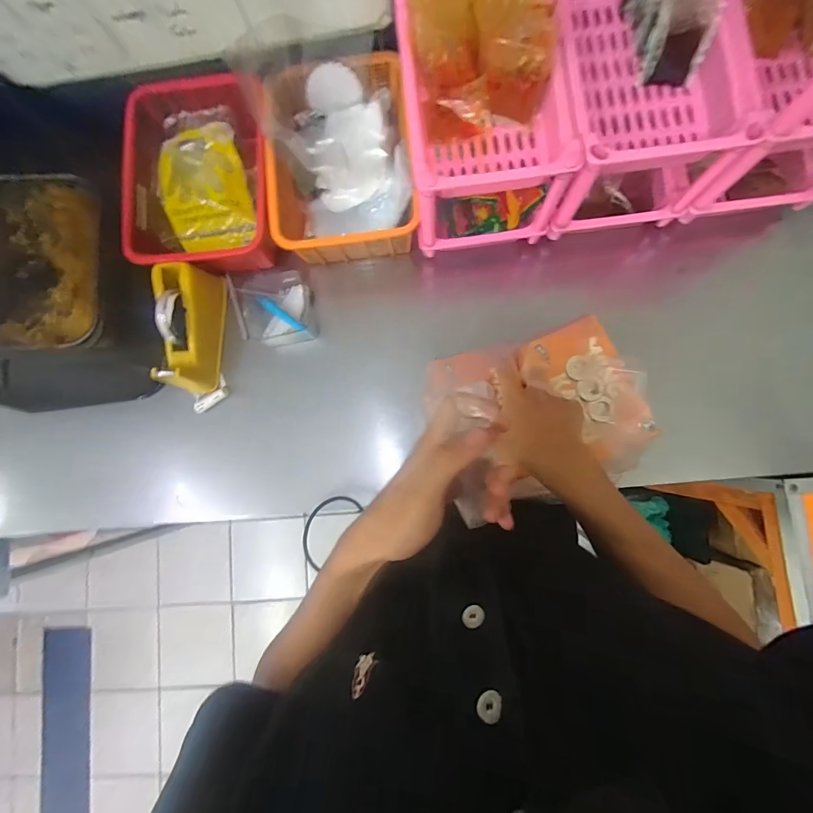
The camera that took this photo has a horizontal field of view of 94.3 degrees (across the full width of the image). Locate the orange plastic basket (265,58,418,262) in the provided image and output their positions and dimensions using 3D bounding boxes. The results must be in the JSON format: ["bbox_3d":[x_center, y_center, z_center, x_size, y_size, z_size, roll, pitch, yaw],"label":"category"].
[{"bbox_3d":[-0.099,-0.393,0.606,0.221,0.116,0.295,-4,83,4],"label":"orange plastic basket"}]

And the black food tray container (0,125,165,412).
[{"bbox_3d":[-0.626,-0.235,0.709,0.264,0.244,0.457,-4,83,4],"label":"black food tray container"}]

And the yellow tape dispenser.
[{"bbox_3d":[-0.356,-0.127,0.609,0.074,0.092,0.201,2,84,5],"label":"yellow tape dispenser"}]

